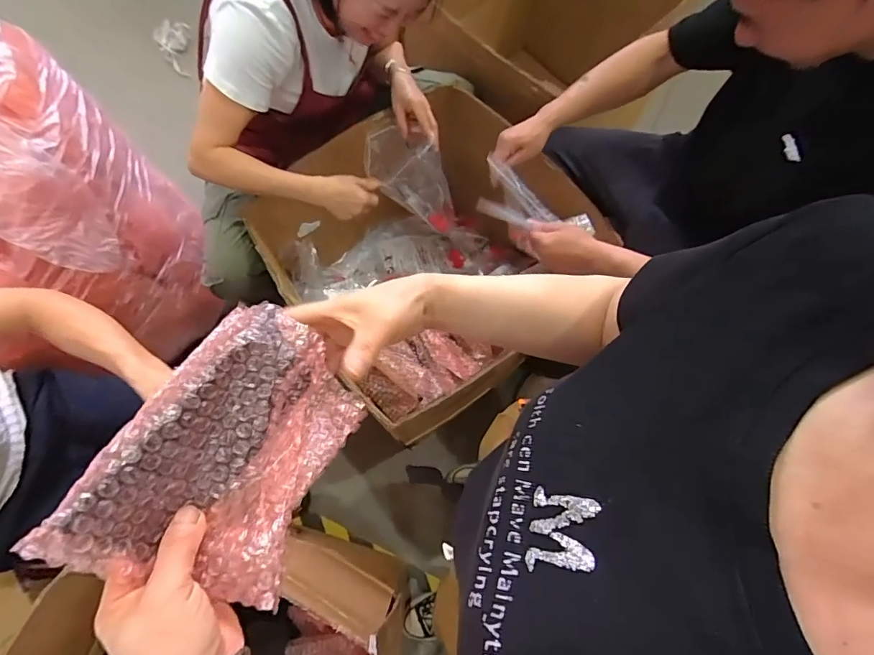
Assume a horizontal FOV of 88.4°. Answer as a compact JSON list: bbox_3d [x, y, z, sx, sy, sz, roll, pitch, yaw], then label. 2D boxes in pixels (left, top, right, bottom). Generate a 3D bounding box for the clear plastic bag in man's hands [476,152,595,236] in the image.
[{"bbox_3d":[0.170,-0.210,0.799,0.212,0.051,0.097,26,75,8],"label":"clear plastic bag in man's hands"}]

